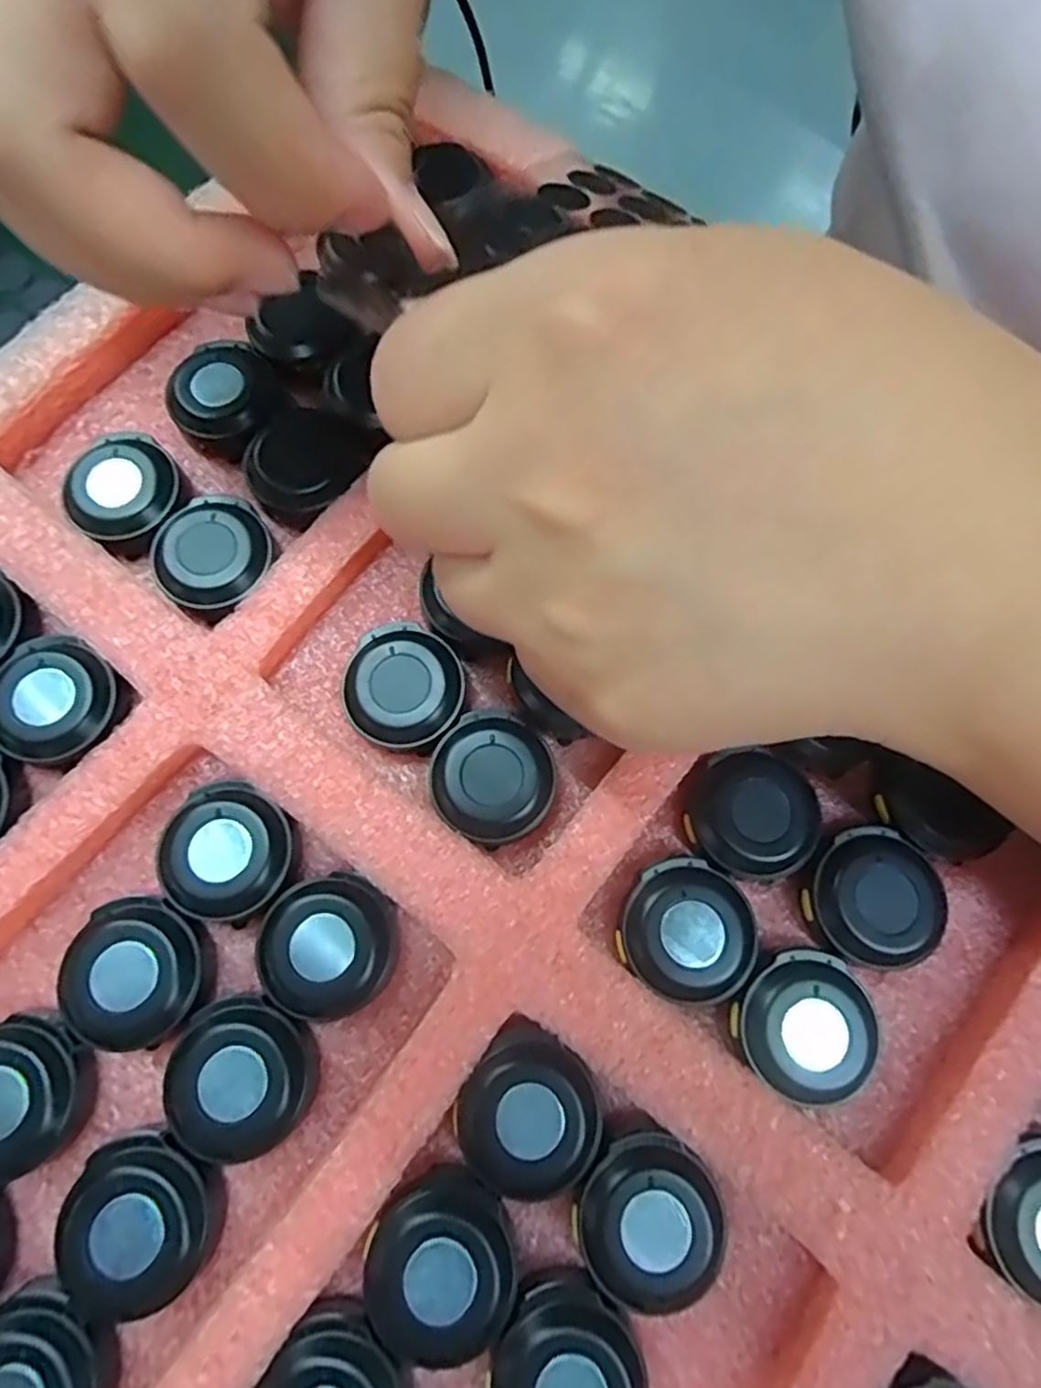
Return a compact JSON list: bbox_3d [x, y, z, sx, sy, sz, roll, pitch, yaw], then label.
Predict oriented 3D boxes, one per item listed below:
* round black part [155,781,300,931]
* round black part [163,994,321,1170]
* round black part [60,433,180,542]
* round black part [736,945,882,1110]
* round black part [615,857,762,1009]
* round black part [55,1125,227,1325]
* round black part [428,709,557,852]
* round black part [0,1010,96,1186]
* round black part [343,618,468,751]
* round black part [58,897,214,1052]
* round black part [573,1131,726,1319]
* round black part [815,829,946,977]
[{"bbox_3d":[-0.066,0.036,0.166,0.029,0.011,0.029,0,74,-1],"label":"round black part"},{"bbox_3d":[-0.058,0.080,0.152,0.027,0.011,0.030,-10,75,-4],"label":"round black part"},{"bbox_3d":[-0.103,-0.052,0.190,0.028,0.012,0.027,0,73,-1],"label":"round black part"},{"bbox_3d":[0.061,0.071,0.157,0.028,0.010,0.027,0,74,-1],"label":"round black part"},{"bbox_3d":[0.037,0.053,0.162,0.029,0.010,0.029,0,74,-1],"label":"round black part"},{"bbox_3d":[-0.074,0.104,0.144,0.028,0.011,0.030,0,74,-1],"label":"round black part"},{"bbox_3d":[-0.007,0.020,0.172,0.028,0.011,0.029,0,74,-1],"label":"round black part"},{"bbox_3d":[-0.104,0.082,0.149,0.027,0.012,0.029,0,73,-1],"label":"round black part"},{"bbox_3d":[-0.029,-0.001,0.178,0.028,0.011,0.029,0,74,-1],"label":"round black part"},{"bbox_3d":[-0.082,0.060,0.157,0.029,0.011,0.028,0,74,-1],"label":"round black part"},{"bbox_3d":[0.025,0.105,0.145,0.028,0.010,0.029,0,74,-1],"label":"round black part"},{"bbox_3d":[0.080,0.046,0.165,0.027,0.011,0.029,0,74,-1],"label":"round black part"}]

